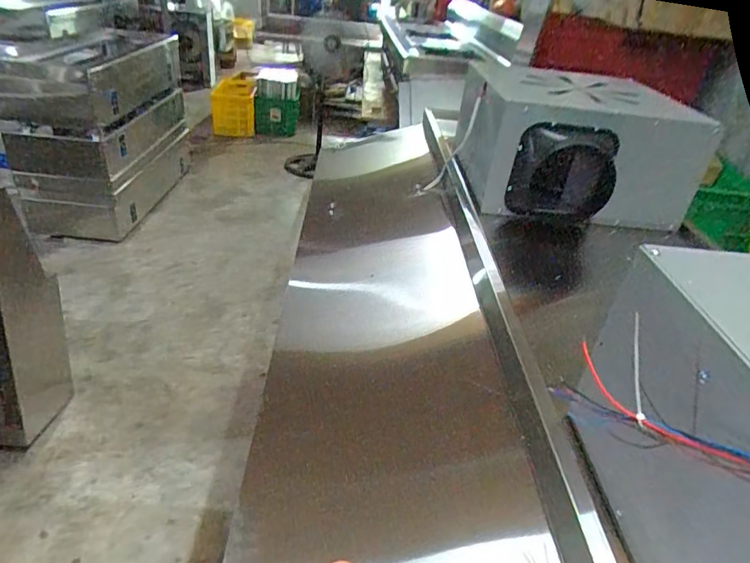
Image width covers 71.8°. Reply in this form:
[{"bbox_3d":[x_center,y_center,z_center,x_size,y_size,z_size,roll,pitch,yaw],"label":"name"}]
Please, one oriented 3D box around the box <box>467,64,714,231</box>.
[{"bbox_3d":[0.398,-0.282,1.049,0.410,0.232,0.306,4,31,-2],"label":"box"}]

